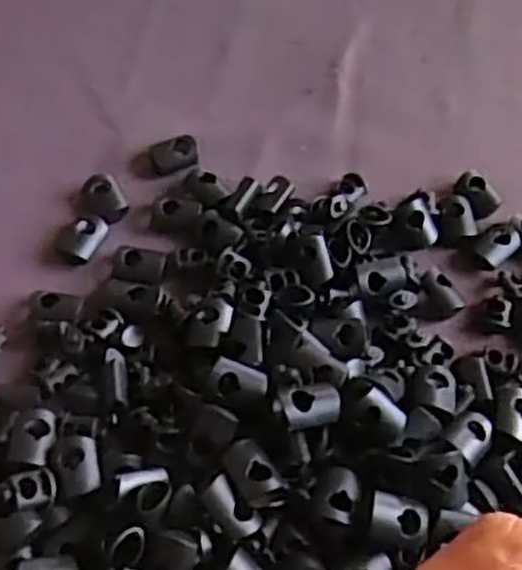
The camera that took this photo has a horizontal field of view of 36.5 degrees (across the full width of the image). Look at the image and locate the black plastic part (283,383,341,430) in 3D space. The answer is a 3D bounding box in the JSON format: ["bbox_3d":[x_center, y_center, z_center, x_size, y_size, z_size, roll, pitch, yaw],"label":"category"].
[{"bbox_3d":[0.016,0.040,0.256,0.019,0.010,0.014,-11,64,-9],"label":"black plastic part"}]

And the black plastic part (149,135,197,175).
[{"bbox_3d":[-0.038,-0.056,0.344,0.020,0.007,0.013,-18,65,-12],"label":"black plastic part"}]

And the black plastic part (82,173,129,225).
[{"bbox_3d":[-0.066,-0.036,0.332,0.017,0.007,0.023,-23,67,-14],"label":"black plastic part"}]

